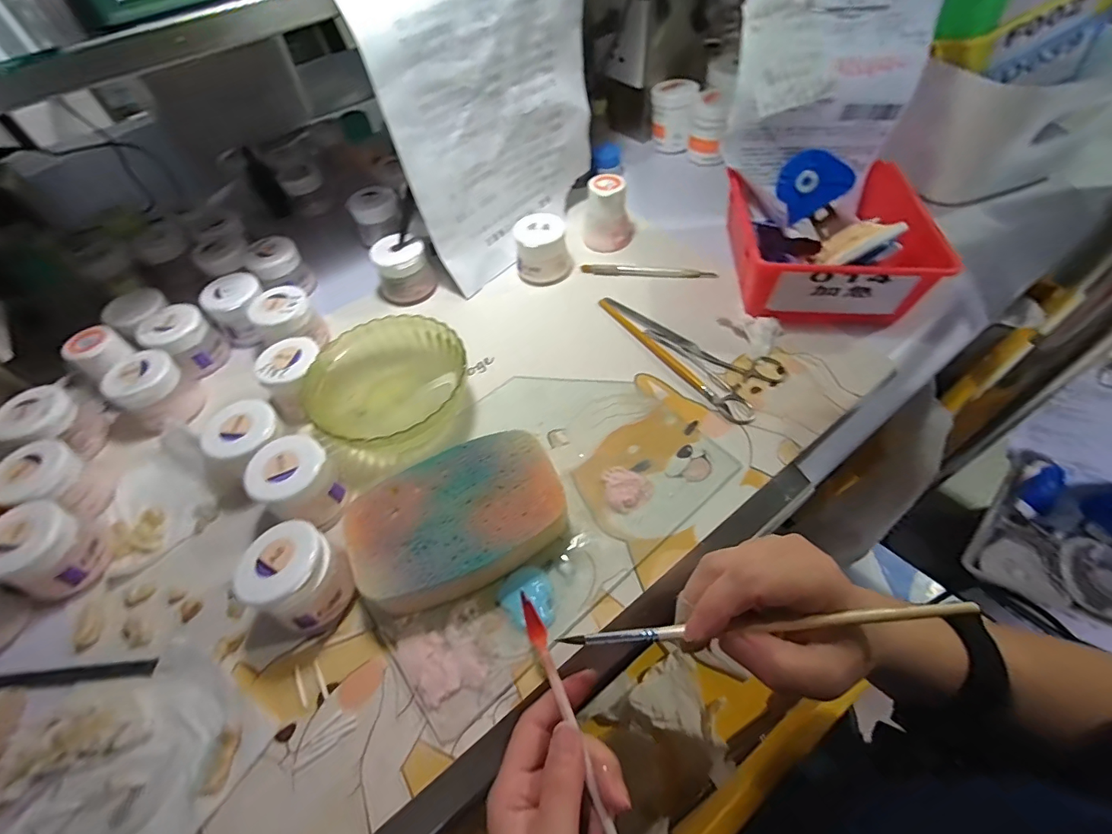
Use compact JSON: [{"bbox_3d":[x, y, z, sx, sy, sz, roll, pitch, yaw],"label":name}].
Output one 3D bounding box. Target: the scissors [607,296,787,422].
[{"bbox_3d":[0.123,-0.068,0.416,0.075,0.004,0.173,-30,58,-16],"label":"scissors"}]

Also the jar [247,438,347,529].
[{"bbox_3d":[-0.177,0.046,0.329,0.052,0.045,0.048,-2,55,3],"label":"jar"}]

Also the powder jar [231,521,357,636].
[{"bbox_3d":[-0.156,0.099,0.291,0.052,0.056,0.048,-2,55,3],"label":"powder jar"}]

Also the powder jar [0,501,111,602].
[{"bbox_3d":[-0.341,0.091,0.316,0.054,0.049,0.051,-2,55,3],"label":"powder jar"}]

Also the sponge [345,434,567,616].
[{"bbox_3d":[-0.062,0.069,0.313,0.136,0.036,0.094,-25,57,-13],"label":"sponge"}]

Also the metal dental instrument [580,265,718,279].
[{"bbox_3d":[0.093,-0.146,0.476,0.132,0.008,0.011,4,55,7],"label":"metal dental instrument"}]

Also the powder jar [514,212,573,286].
[{"bbox_3d":[-0.012,-0.167,0.474,0.052,0.054,0.042,-5,55,1],"label":"powder jar"}]

